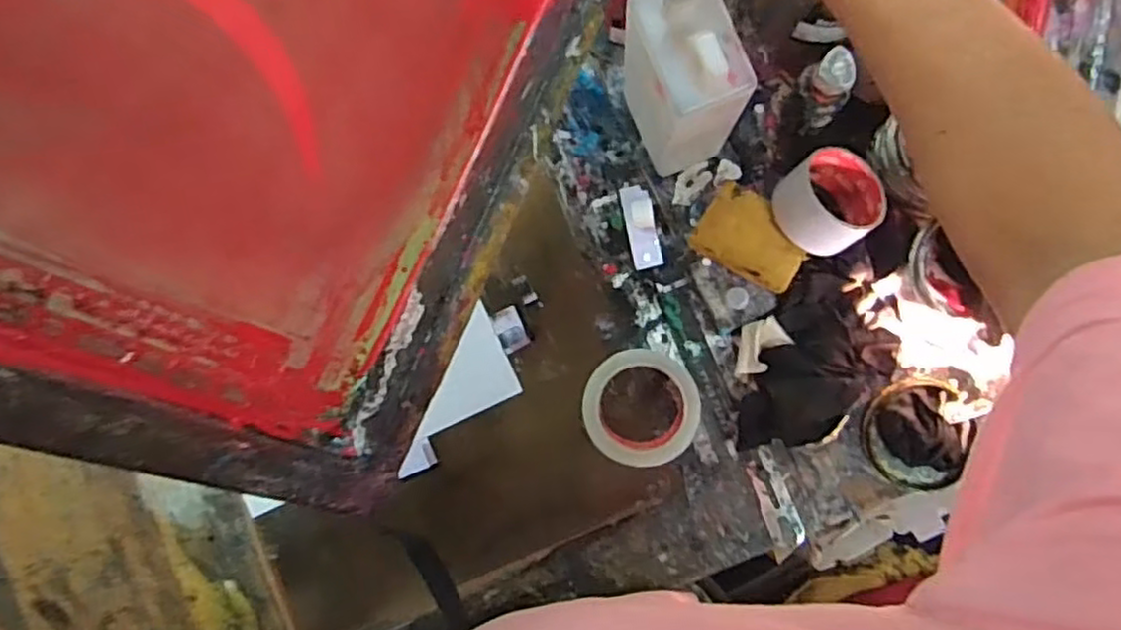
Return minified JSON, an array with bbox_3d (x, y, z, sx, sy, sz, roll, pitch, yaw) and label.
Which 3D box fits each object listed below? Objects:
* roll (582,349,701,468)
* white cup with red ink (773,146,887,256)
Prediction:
[{"bbox_3d":[0.074,0.084,0.654,0.102,0.054,0.101,0,88,4],"label":"roll"},{"bbox_3d":[0.233,-0.099,0.615,0.083,0.051,0.083,7,67,-16],"label":"white cup with red ink"}]

